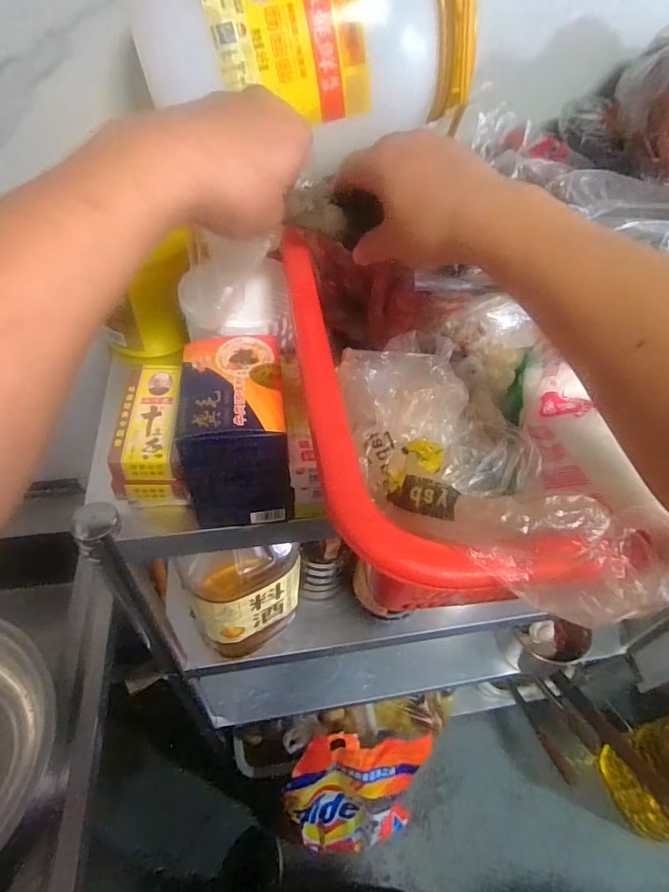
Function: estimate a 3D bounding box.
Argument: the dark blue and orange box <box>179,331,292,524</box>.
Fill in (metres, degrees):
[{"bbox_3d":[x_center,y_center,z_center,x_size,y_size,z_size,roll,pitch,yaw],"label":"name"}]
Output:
[{"bbox_3d":[-0.082,-0.011,0.414,0.081,0.114,0.113,-2,50,-9],"label":"dark blue and orange box"}]

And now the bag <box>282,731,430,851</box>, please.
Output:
[{"bbox_3d":[0.039,0.829,1.155,0.324,0.347,0.214,4,49,-4],"label":"bag"}]

